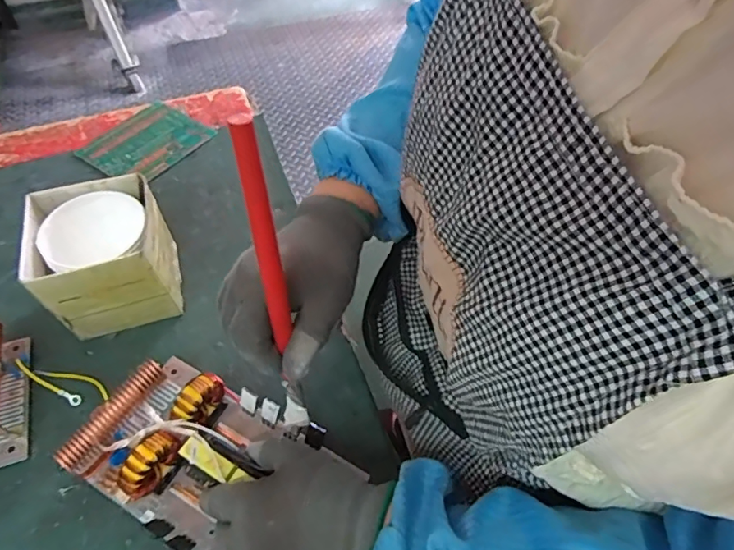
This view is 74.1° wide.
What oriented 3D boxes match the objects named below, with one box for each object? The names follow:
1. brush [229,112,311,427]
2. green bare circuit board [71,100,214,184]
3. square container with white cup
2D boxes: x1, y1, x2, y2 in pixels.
[{"bbox_3d":[-0.058,0.033,0.328,0.022,0.290,0.012,31,54,23],"label":"brush"},{"bbox_3d":[-0.308,-0.187,0.677,0.133,0.007,0.140,29,58,23],"label":"green bare circuit board"},{"bbox_3d":[-0.257,-0.018,0.493,0.113,0.114,0.109,-16,58,-11],"label":"square container with white cup"}]

